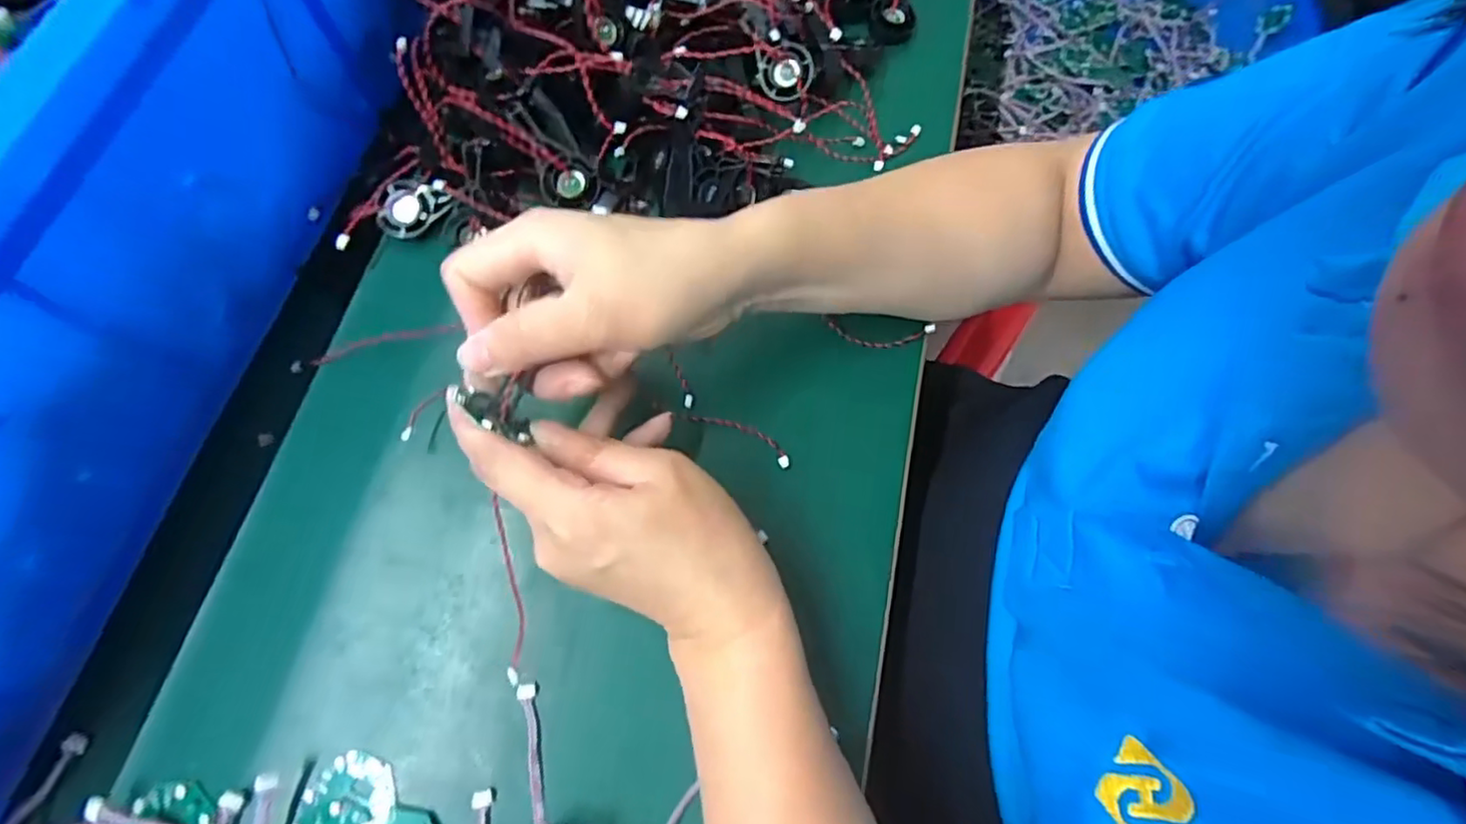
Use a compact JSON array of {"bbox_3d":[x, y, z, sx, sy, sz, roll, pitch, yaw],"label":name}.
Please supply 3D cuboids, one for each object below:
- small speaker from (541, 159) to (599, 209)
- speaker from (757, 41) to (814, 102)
[{"bbox_3d":[-0.084,-0.117,0.336,0.028,0.009,0.026,-36,102,-6],"label":"small speaker"},{"bbox_3d":[0.030,-0.195,0.371,0.031,0.006,0.030,1,107,4],"label":"speaker"}]

